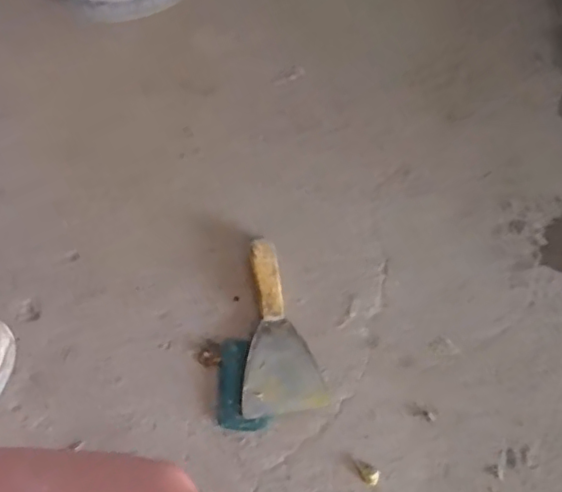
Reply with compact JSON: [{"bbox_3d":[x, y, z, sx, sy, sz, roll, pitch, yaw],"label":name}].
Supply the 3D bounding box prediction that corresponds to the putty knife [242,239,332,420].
[{"bbox_3d":[-0.013,0.091,0.668,0.088,0.021,0.193,-13,69,-4],"label":"putty knife"}]

